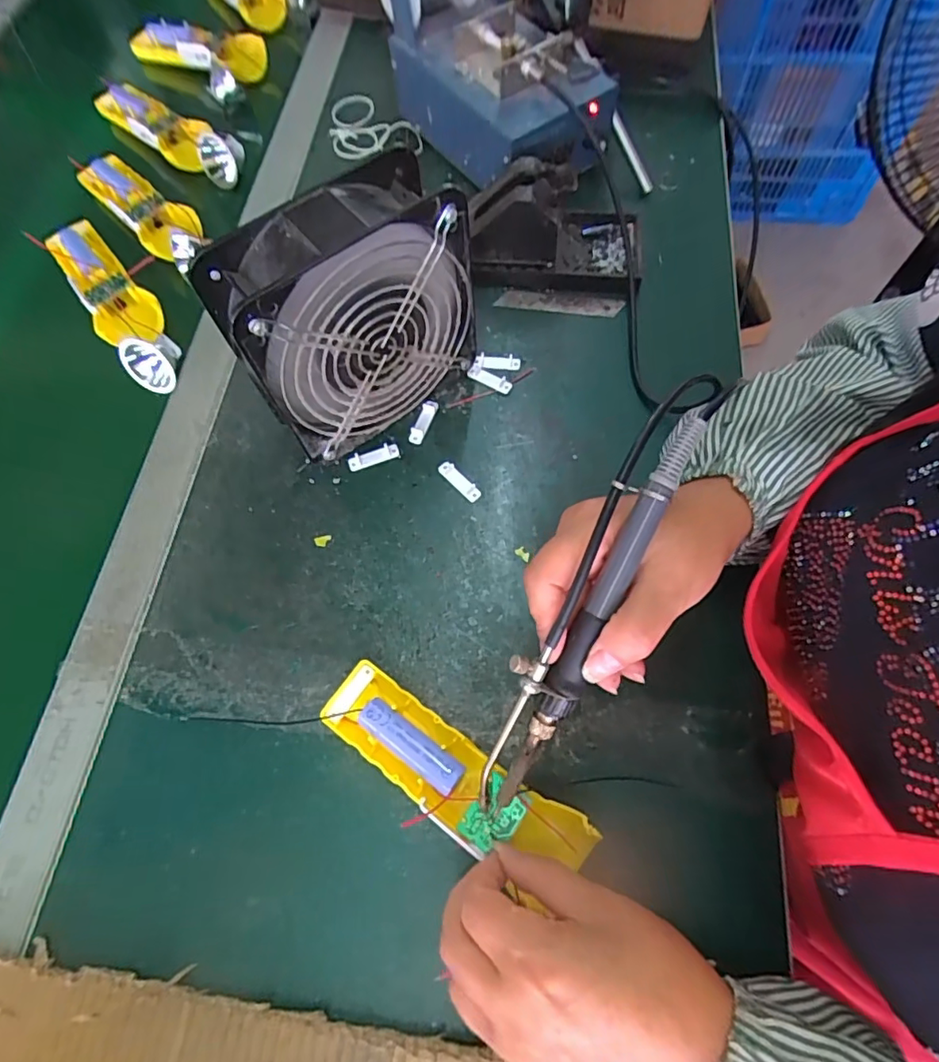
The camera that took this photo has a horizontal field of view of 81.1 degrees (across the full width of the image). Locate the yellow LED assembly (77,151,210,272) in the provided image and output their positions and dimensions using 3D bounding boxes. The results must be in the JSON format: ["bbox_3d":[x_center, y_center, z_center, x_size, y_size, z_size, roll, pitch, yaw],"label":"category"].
[{"bbox_3d":[-0.300,-0.301,0.506,0.051,0.023,0.181,-40,70,-13],"label":"yellow LED assembly"}]

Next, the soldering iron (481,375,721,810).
[{"bbox_3d":[0.053,0.032,0.250,0.028,0.029,0.215,26,98,14],"label":"soldering iron"}]

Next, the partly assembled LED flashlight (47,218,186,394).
[{"bbox_3d":[-0.298,-0.204,0.464,0.060,0.028,0.215,-34,69,-11],"label":"partly assembled LED flashlight"}]

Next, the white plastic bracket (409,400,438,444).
[{"bbox_3d":[-0.035,-0.083,0.411,0.013,0.006,0.035,19,69,11],"label":"white plastic bracket"}]

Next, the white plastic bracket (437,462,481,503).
[{"bbox_3d":[-0.007,-0.036,0.389,0.010,0.004,0.037,-43,70,-14],"label":"white plastic bracket"}]

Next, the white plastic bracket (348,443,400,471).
[{"bbox_3d":[-0.071,-0.055,0.402,0.037,0.005,0.011,-18,66,-5],"label":"white plastic bracket"}]

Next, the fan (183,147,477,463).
[{"bbox_3d":[-0.071,-0.130,0.353,0.149,0.150,0.062,-39,70,-13],"label":"fan"}]

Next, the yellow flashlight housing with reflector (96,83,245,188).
[{"bbox_3d":[-0.312,-0.408,0.560,0.212,0.037,0.049,32,72,16],"label":"yellow flashlight housing with reflector"}]

